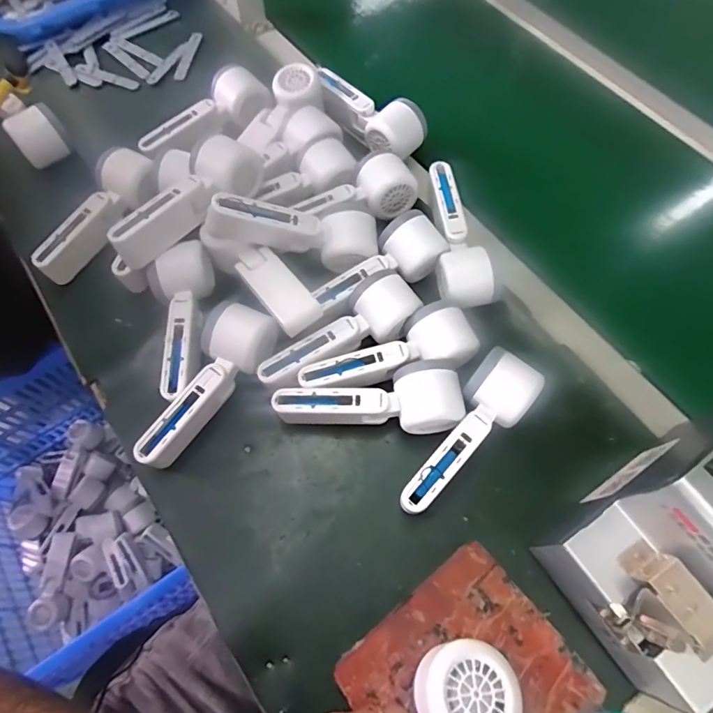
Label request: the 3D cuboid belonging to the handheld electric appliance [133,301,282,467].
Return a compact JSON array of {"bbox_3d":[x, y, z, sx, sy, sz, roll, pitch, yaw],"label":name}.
[{"bbox_3d":[-0.133,0.029,0.432,0.061,0.043,0.159,25,68,11],"label":"handheld electric appliance"}]

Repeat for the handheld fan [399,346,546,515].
[{"bbox_3d":[0.098,0.073,0.417,0.053,0.047,0.161,34,70,14],"label":"handheld fan"}]

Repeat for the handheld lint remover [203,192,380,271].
[{"bbox_3d":[-0.059,-0.124,0.461,0.164,0.054,0.061,5,66,-20],"label":"handheld lint remover"}]

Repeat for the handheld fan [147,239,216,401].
[{"bbox_3d":[-0.173,-0.033,0.459,0.057,0.049,0.159,-1,65,-1],"label":"handheld fan"}]

